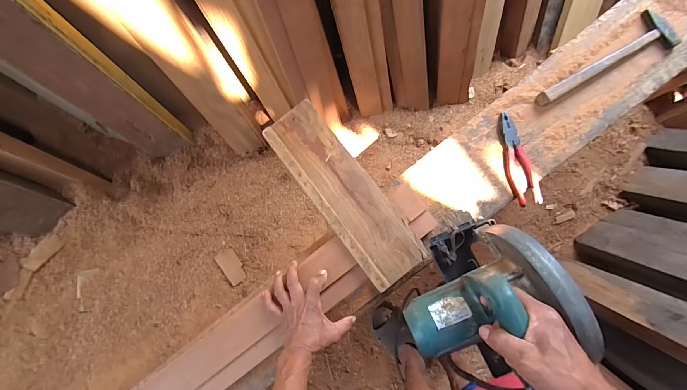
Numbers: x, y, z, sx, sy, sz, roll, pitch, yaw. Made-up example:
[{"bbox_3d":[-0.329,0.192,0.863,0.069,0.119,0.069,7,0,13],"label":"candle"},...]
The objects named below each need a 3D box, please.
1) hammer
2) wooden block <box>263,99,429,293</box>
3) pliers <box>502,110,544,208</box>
[{"bbox_3d":[0.523,-0.259,0.624,0.274,0.026,0.080,-34,83,4],"label":"hammer"},{"bbox_3d":[-0.006,-0.009,0.611,0.117,0.029,0.395,-38,82,3],"label":"wooden block"},{"bbox_3d":[0.349,-0.074,0.622,0.059,0.020,0.188,-18,84,5],"label":"pliers"}]

